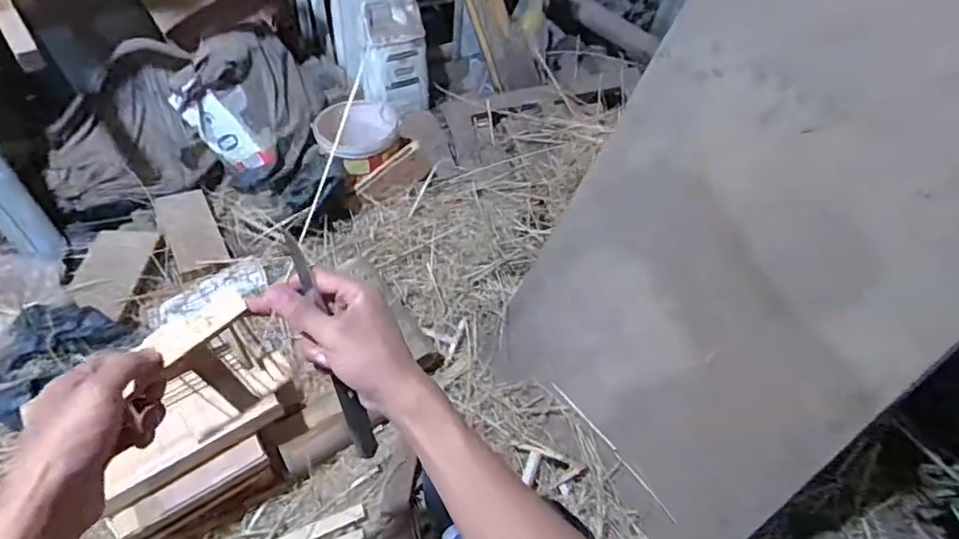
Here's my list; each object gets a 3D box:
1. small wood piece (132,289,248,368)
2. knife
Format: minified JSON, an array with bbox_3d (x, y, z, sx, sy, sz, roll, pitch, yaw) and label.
[{"bbox_3d":[-0.200,0.040,0.411,0.065,0.008,0.024,-39,102,-25],"label":"small wood piece"},{"bbox_3d":[-0.110,0.065,0.438,0.017,0.195,0.012,-21,20,-19],"label":"knife"}]

